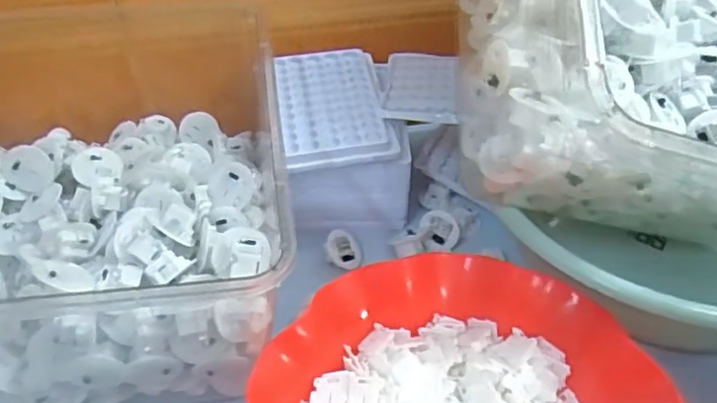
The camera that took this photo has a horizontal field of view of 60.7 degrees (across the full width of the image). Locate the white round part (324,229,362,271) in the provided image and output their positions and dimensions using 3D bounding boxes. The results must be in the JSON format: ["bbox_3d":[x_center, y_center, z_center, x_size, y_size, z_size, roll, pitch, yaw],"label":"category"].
[{"bbox_3d":[-0.012,0.038,0.480,0.034,0.013,0.028,36,50,-16],"label":"white round part"}]

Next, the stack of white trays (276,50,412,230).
[{"bbox_3d":[-0.019,-0.052,0.503,0.095,0.080,0.132,-9,45,-8],"label":"stack of white trays"}]

